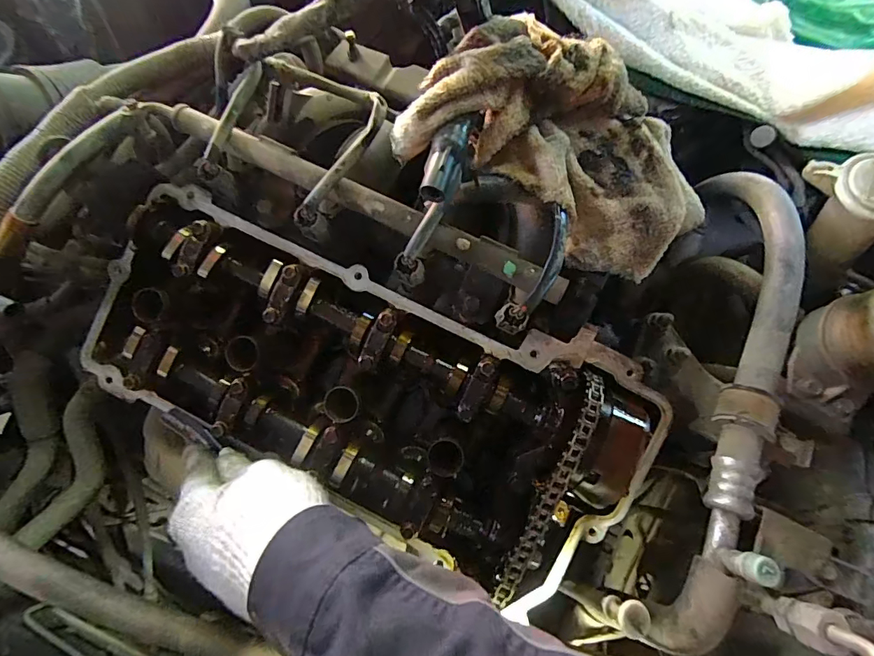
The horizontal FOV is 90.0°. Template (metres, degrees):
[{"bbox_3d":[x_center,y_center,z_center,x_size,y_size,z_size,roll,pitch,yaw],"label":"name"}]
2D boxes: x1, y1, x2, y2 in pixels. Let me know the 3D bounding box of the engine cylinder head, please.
[{"bbox_3d":[-0.074,0.070,0.365,0.461,0.134,0.243,20,75,5],"label":"engine cylinder head"}]

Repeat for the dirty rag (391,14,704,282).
[{"bbox_3d":[0.096,-0.143,0.302,0.205,0.066,0.149,31,76,8],"label":"dirty rag"}]

